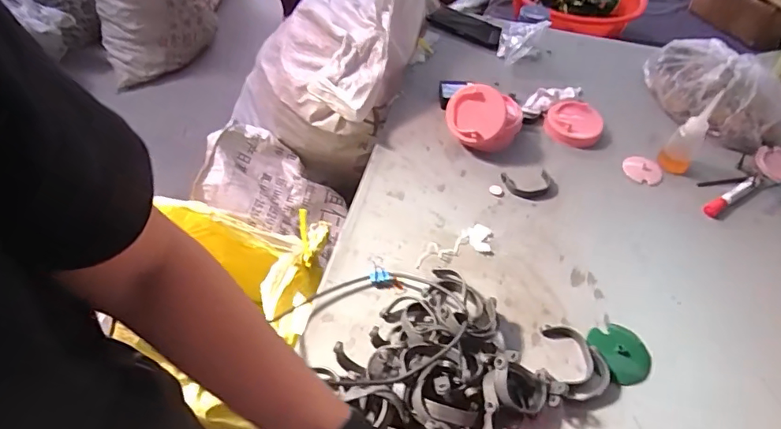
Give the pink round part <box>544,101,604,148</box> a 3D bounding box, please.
[{"bbox_3d":[0.328,-0.162,0.891,0.094,0.030,0.101,2,51,-2],"label":"pink round part"}]

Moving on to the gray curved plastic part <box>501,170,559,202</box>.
[{"bbox_3d":[0.227,-0.046,0.801,0.088,0.008,0.056,-2,51,-5],"label":"gray curved plastic part"}]

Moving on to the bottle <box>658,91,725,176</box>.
[{"bbox_3d":[0.477,-0.124,0.794,0.035,0.131,0.046,-8,52,-10],"label":"bottle"}]

